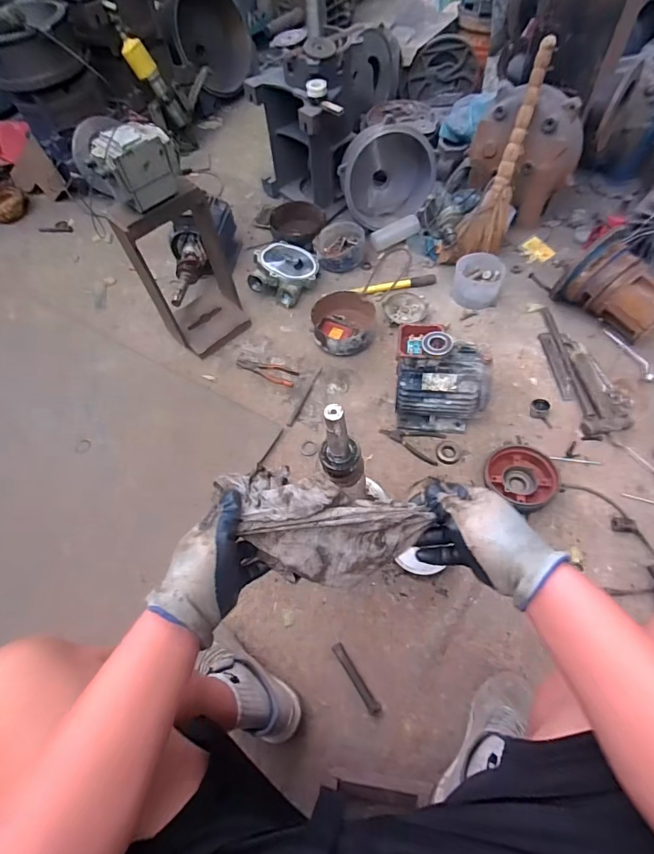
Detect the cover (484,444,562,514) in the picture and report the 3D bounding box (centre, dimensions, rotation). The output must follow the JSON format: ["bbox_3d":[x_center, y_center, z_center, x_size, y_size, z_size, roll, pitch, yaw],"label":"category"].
[{"bbox_3d":[0.450,0.128,1.021,0.163,0.075,0.169,37,68,22],"label":"cover"}]

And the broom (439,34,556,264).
[{"bbox_3d":[0.519,-0.780,1.287,0.178,0.595,0.068,19,27,9],"label":"broom"}]

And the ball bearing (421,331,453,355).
[{"bbox_3d":[0.247,-0.190,0.966,0.067,0.017,0.062,-1,58,3],"label":"ball bearing"}]

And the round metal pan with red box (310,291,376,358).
[{"bbox_3d":[0.052,-0.298,1.286,0.188,0.100,0.178,-4,59,1],"label":"round metal pan with red box"}]

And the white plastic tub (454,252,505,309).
[{"bbox_3d":[0.465,-0.450,1.330,0.148,0.107,0.118,15,61,13],"label":"white plastic tub"}]

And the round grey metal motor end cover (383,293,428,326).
[{"bbox_3d":[0.242,-0.369,1.334,0.131,0.023,0.110,-9,58,-2],"label":"round grey metal motor end cover"}]

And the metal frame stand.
[{"bbox_3d":[-0.362,-0.410,1.168,0.151,0.428,0.237,37,68,23],"label":"metal frame stand"}]

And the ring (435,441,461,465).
[{"bbox_3d":[0.304,0.064,1.084,0.059,0.016,0.066,18,61,14],"label":"ring"}]

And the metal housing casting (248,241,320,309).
[{"bbox_3d":[-0.132,-0.504,1.401,0.194,0.101,0.201,19,62,14],"label":"metal housing casting"}]

